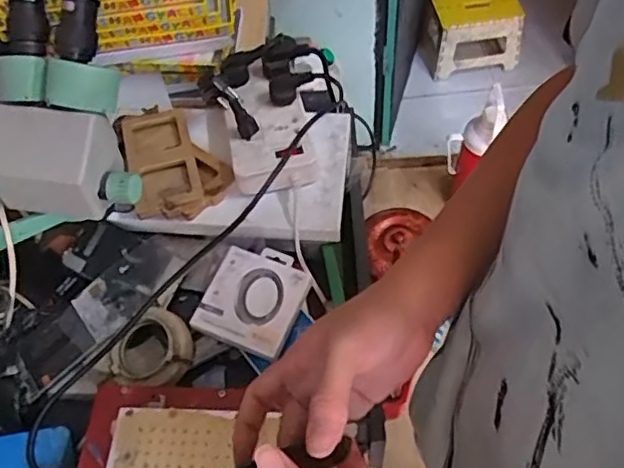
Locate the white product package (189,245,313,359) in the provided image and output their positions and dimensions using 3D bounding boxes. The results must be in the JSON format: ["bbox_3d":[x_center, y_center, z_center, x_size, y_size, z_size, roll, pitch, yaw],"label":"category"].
[{"bbox_3d":[-0.065,0.067,0.696,0.106,0.016,0.123,20,59,18],"label":"white product package"}]

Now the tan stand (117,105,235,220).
[{"bbox_3d":[-0.169,-0.093,0.774,0.119,0.034,0.163,-16,56,-6],"label":"tan stand"}]

